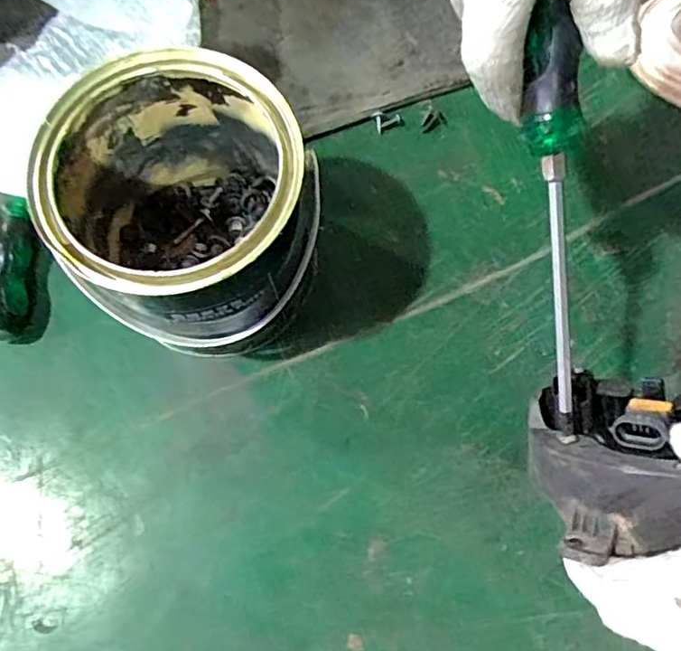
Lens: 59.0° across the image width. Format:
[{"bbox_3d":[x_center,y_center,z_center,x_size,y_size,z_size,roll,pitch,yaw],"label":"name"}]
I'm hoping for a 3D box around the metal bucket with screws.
[{"bbox_3d":[-0.101,-0.073,0.425,0.157,0.164,0.163,0,73,0],"label":"metal bucket with screws"}]

